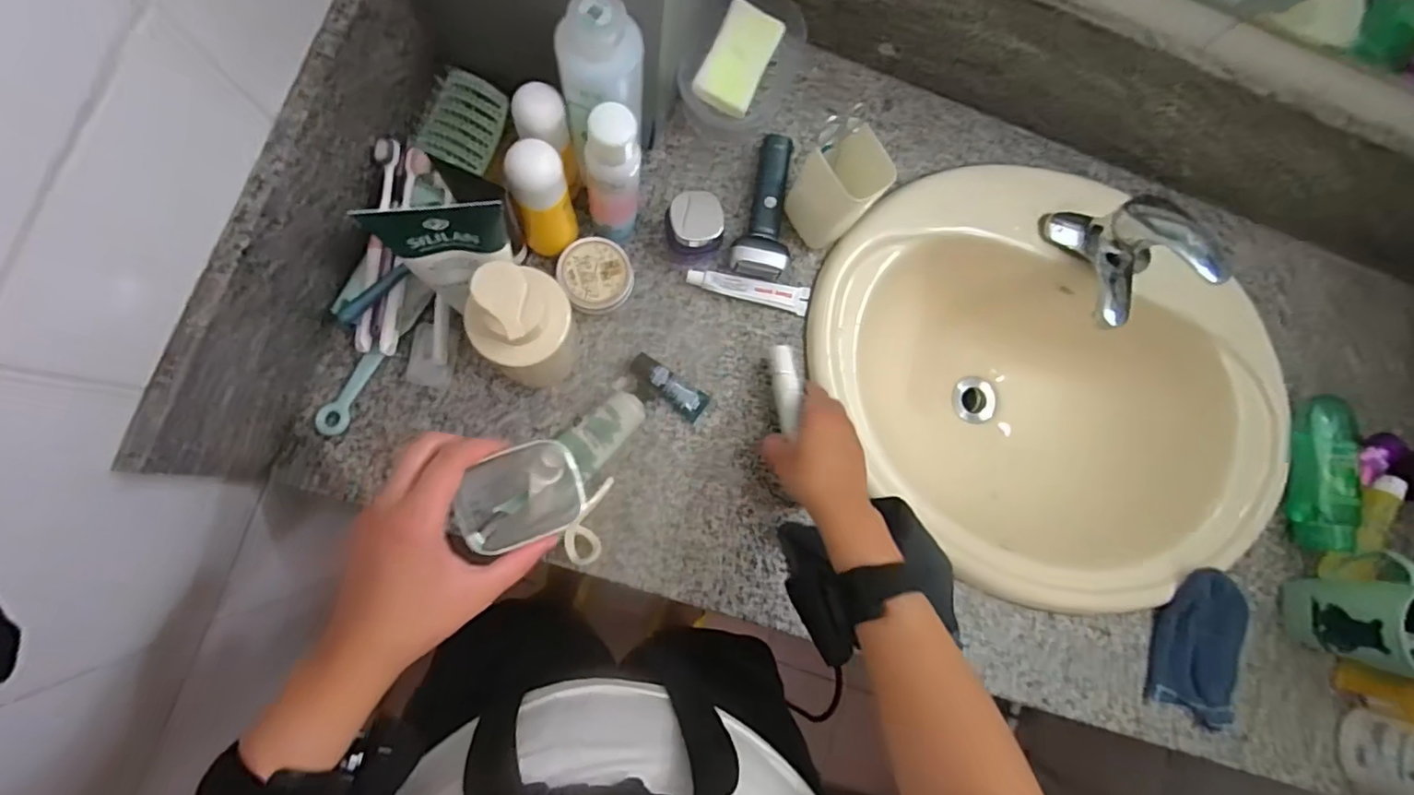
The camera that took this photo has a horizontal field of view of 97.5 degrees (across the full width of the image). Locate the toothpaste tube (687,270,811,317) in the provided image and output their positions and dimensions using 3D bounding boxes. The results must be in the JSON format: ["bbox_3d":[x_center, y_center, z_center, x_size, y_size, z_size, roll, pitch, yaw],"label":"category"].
[{"bbox_3d":[0.042,-0.107,0.619,0.123,0.014,0.026,9,83,-7],"label":"toothpaste tube"}]

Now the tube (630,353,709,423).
[{"bbox_3d":[-0.035,-0.011,0.594,0.081,0.020,0.029,39,80,-2],"label":"tube"}]

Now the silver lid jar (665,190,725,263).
[{"bbox_3d":[-0.013,-0.162,0.594,0.054,0.049,0.052,1,84,-8],"label":"silver lid jar"}]

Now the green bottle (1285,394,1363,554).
[{"bbox_3d":[0.655,0.078,0.655,0.057,0.037,0.166,9,83,-7],"label":"green bottle"}]

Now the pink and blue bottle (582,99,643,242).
[{"bbox_3d":[-0.080,-0.184,0.535,0.044,0.172,0.052,-1,84,-8],"label":"pink and blue bottle"}]

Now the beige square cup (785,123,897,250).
[{"bbox_3d":[0.120,-0.190,0.574,0.050,0.117,0.067,-31,89,-10],"label":"beige square cup"}]

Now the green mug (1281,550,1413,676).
[{"bbox_3d":[0.640,0.204,0.590,0.073,0.130,0.103,-3,84,-8],"label":"green mug"}]

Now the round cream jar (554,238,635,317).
[{"bbox_3d":[-0.104,-0.113,0.587,0.064,0.031,0.070,1,84,-8],"label":"round cream jar"}]

